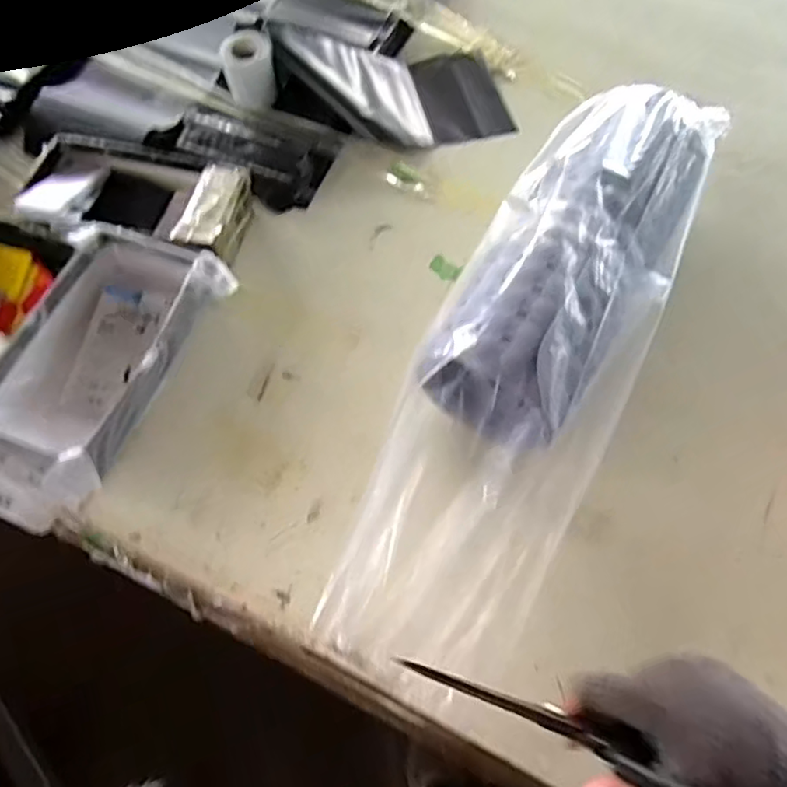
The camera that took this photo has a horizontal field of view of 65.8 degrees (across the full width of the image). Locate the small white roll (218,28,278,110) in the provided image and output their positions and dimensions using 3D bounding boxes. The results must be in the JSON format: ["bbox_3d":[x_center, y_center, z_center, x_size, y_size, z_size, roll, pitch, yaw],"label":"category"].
[{"bbox_3d":[-0.163,-0.366,0.695,0.056,0.072,0.056,1,65,-2],"label":"small white roll"}]

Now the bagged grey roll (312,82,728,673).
[{"bbox_3d":[0.121,-0.038,0.529,0.159,0.146,0.562,25,66,10],"label":"bagged grey roll"}]

